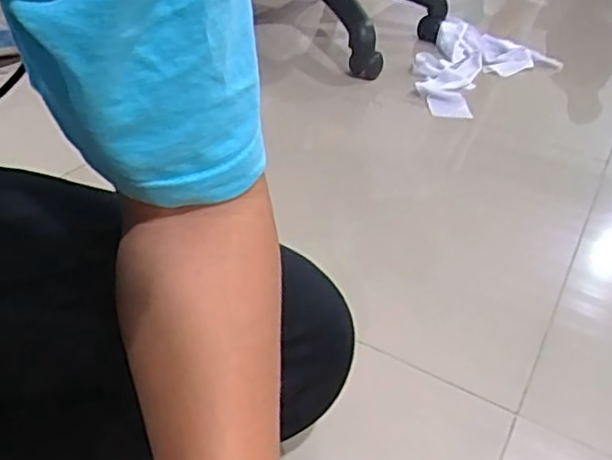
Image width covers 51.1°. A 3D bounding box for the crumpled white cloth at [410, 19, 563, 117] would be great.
[{"bbox_3d":[0.291,-0.301,1.167,0.283,0.074,0.228,-21,42,-36],"label":"crumpled white cloth"}]

